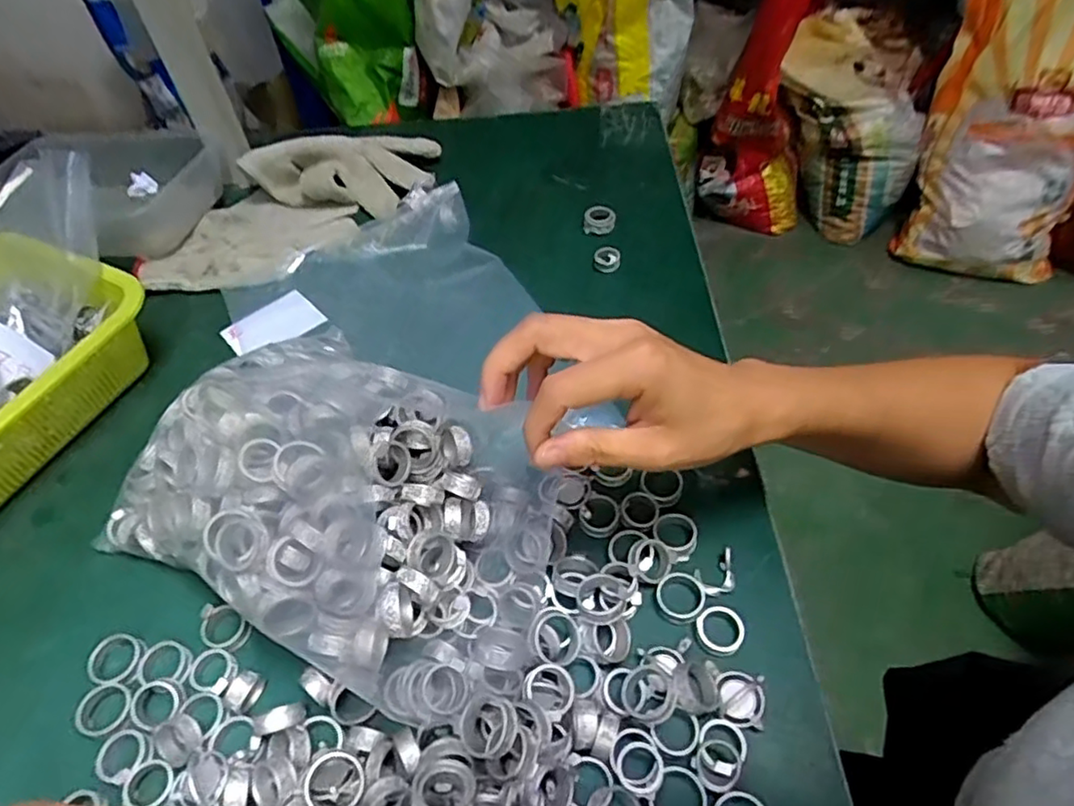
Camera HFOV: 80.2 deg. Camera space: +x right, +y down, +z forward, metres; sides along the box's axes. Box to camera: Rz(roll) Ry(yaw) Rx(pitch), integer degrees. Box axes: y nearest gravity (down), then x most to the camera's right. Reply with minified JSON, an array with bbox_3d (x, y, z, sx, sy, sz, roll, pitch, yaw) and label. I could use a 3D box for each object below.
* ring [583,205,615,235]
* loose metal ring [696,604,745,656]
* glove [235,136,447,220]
[{"bbox_3d":[0.057,-0.167,0.579,0.028,0.017,0.021,4,52,6],"label":"ring"},{"bbox_3d":[0.100,0.124,0.350,0.025,0.005,0.027,-1,51,1],"label":"loose metal ring"},{"bbox_3d":[-0.182,-0.243,0.627,0.163,0.049,0.115,8,52,9],"label":"glove"}]

